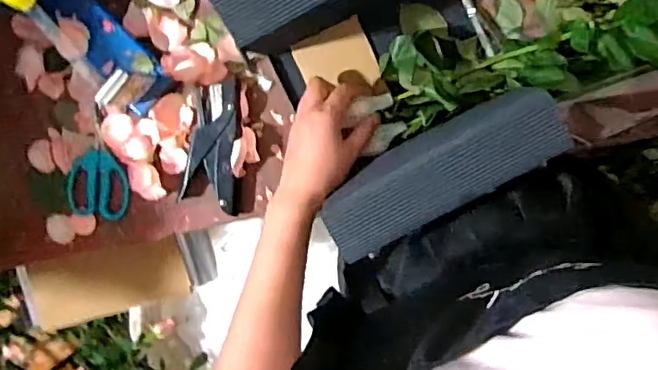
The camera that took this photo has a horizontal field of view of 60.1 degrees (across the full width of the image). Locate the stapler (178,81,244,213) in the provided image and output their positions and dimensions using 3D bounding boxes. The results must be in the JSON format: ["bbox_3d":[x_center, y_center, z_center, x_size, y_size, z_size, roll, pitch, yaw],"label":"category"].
[{"bbox_3d":[-0.138,-0.045,0.672,0.071,0.025,0.151,6,98,4],"label":"stapler"}]

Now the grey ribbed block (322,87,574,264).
[{"bbox_3d":[0.097,-0.013,0.487,0.212,0.030,0.068,-28,94,8],"label":"grey ribbed block"}]

